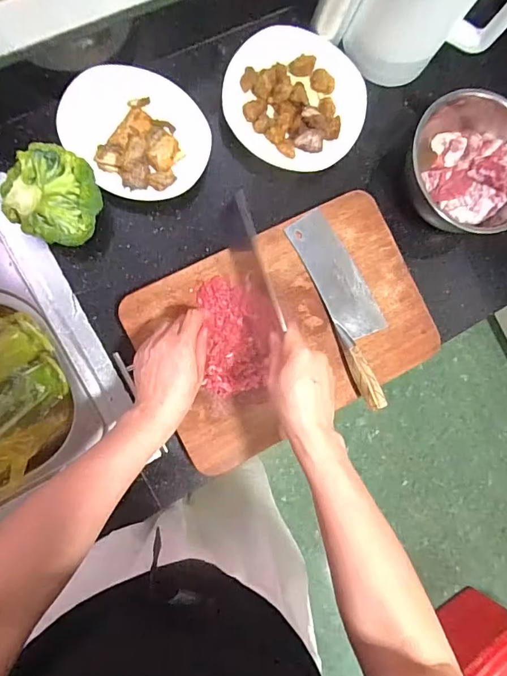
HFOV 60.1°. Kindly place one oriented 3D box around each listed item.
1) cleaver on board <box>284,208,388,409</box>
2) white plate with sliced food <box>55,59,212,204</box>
[{"bbox_3d":[0.136,-0.045,0.606,0.079,0.029,0.272,-24,92,-10],"label":"cleaver on board"},{"bbox_3d":[-0.154,-0.271,0.587,0.182,0.041,0.158,44,82,-5],"label":"white plate with sliced food"}]

